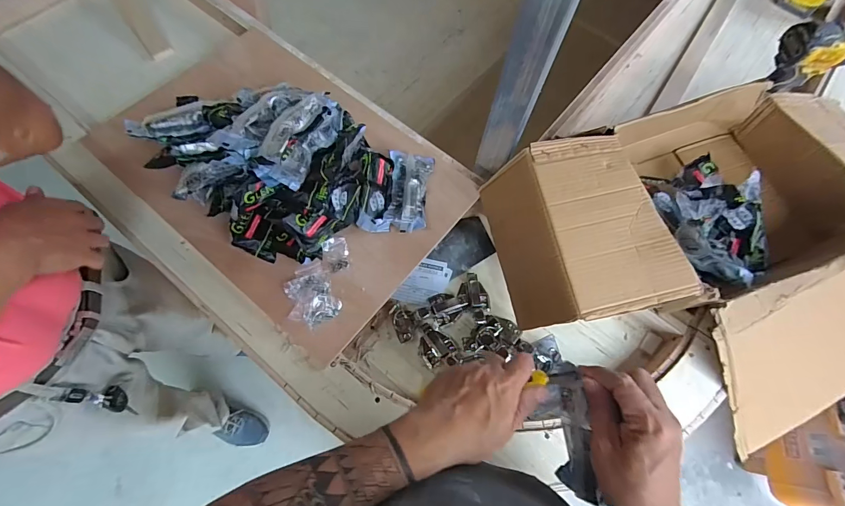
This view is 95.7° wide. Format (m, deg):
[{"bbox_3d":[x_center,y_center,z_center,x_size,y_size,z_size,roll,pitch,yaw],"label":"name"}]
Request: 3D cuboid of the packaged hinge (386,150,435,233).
[{"bbox_3d":[-0.021,-0.104,0.625,0.067,0.039,0.144,5,68,-1],"label":"packaged hinge"}]

